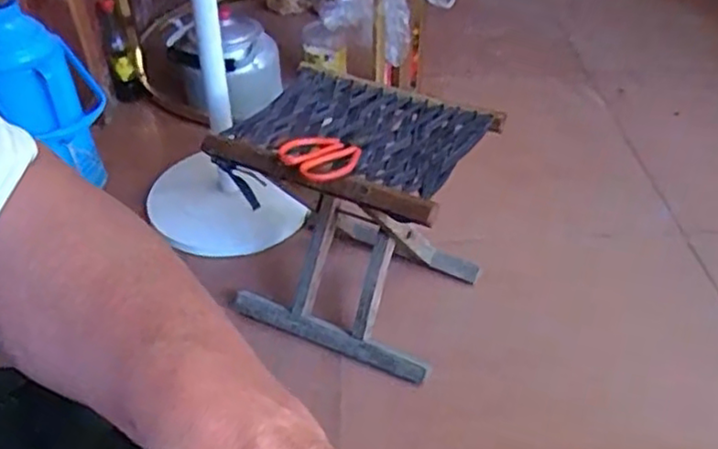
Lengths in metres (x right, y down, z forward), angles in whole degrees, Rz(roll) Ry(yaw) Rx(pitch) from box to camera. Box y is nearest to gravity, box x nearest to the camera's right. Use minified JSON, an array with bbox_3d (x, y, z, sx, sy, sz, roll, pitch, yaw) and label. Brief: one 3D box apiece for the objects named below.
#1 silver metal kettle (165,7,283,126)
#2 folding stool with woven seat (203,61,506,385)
[{"bbox_3d":[-0.283,-0.342,1.422,0.220,0.177,0.192,-9,41,-9],"label":"silver metal kettle"},{"bbox_3d":[-0.001,-0.015,0.975,0.316,0.300,0.241,14,42,21],"label":"folding stool with woven seat"}]

